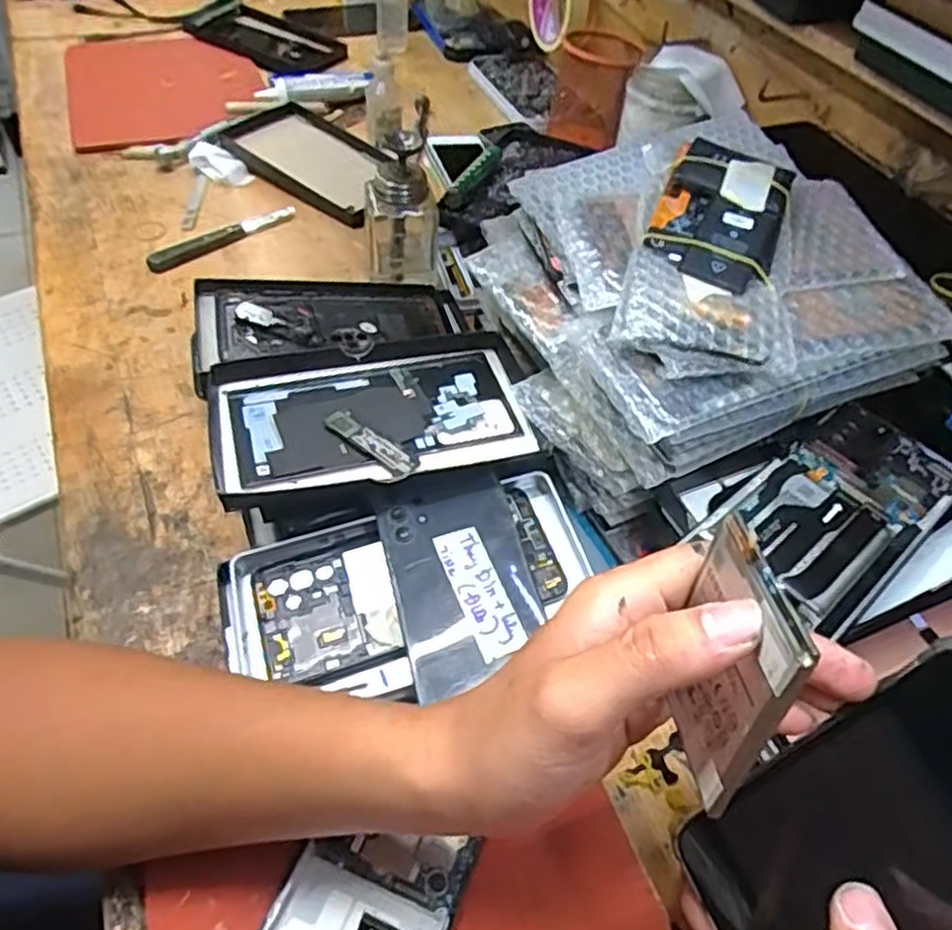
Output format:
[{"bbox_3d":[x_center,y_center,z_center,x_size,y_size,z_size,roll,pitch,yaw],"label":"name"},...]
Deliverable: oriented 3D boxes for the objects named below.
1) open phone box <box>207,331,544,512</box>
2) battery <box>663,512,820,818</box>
[{"bbox_3d":[-0.060,-0.029,0.441,0.185,0.015,0.107,-9,50,-13],"label":"open phone box"},{"bbox_3d":[0.079,0.064,0.239,0.005,0.080,0.057,3,34,-14],"label":"battery"}]

